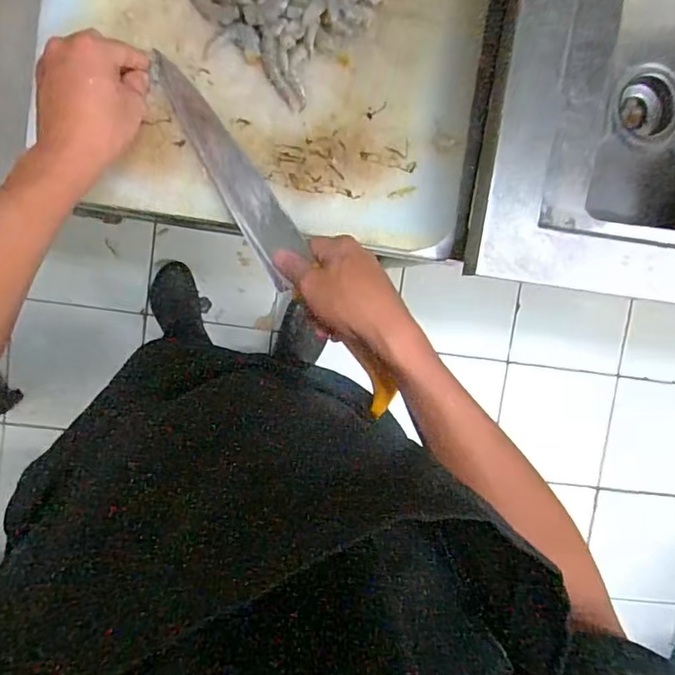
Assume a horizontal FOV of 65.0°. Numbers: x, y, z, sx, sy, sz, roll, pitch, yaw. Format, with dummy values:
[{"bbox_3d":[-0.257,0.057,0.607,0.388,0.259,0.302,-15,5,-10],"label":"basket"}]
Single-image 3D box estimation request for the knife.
[{"bbox_3d":[-0.057,-0.092,0.478,0.044,0.038,0.364,-33,85,-1],"label":"knife"}]

